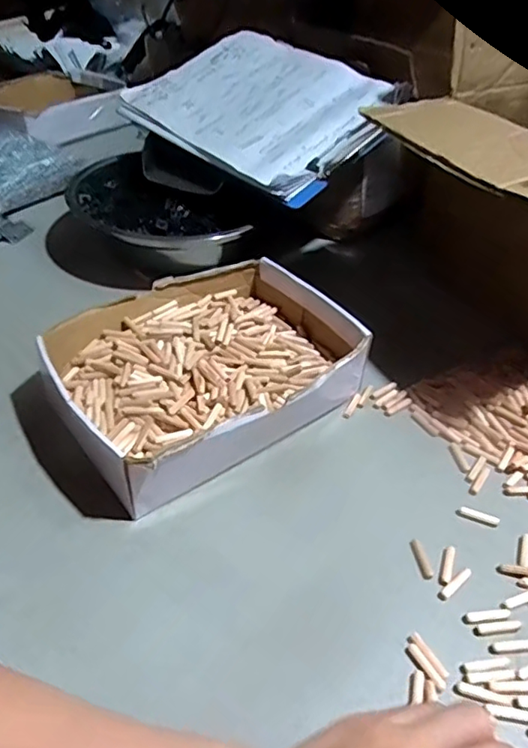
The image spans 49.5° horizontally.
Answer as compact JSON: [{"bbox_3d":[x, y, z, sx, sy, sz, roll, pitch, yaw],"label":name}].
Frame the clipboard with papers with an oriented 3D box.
[{"bbox_3d":[-0.005,-0.318,0.680,0.307,0.020,0.216,37,69,28],"label":"clipboard with papers"}]

